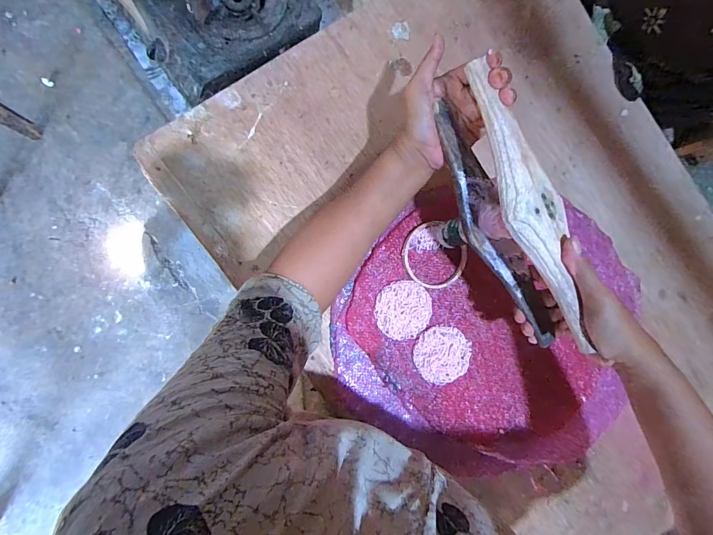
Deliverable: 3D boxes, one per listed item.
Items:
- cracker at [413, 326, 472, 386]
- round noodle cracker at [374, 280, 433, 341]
[{"bbox_3d":[0.115,0.117,0.484,0.077,0.010,0.074,0,87,-8],"label":"cracker"},{"bbox_3d":[0.063,0.056,0.477,0.074,0.010,0.076,0,87,-8],"label":"round noodle cracker"}]

